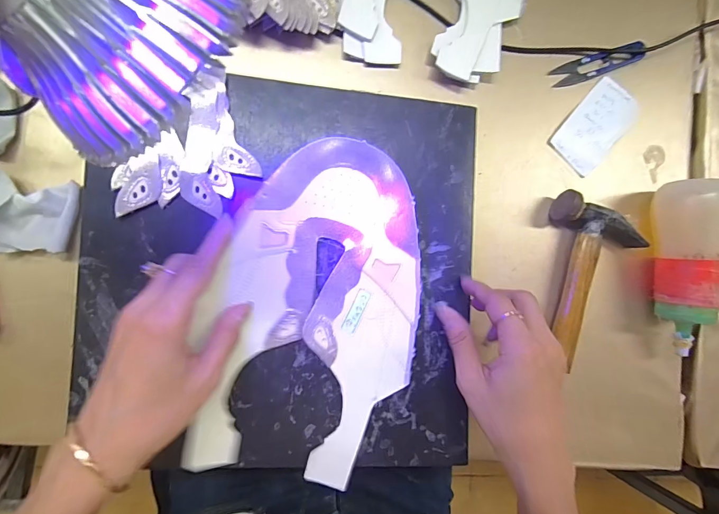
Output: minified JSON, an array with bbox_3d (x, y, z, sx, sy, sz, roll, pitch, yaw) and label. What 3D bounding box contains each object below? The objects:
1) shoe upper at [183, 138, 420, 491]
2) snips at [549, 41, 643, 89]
[{"bbox_3d":[-0.028,0.040,0.287,0.156,0.028,0.249,19,86,-7],"label":"shoe upper"},{"bbox_3d":[0.237,-0.191,0.372,0.099,0.006,0.023,-19,92,-8],"label":"snips"}]

